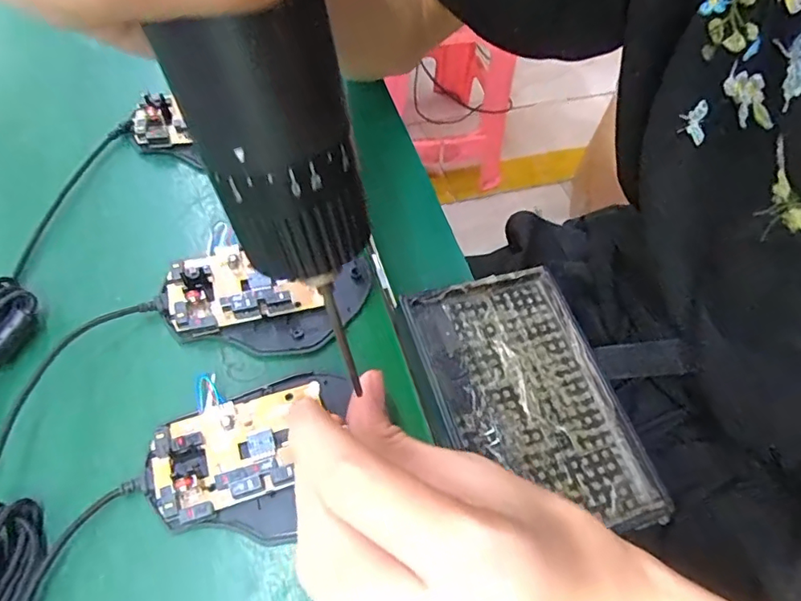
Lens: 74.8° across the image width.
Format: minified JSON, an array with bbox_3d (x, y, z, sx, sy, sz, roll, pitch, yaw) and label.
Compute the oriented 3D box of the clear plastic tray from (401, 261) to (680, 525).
[{"bbox_3d":[0.065,0.049,0.266,0.088,0.014,0.136,-16,59,-13],"label":"clear plastic tray"}]

